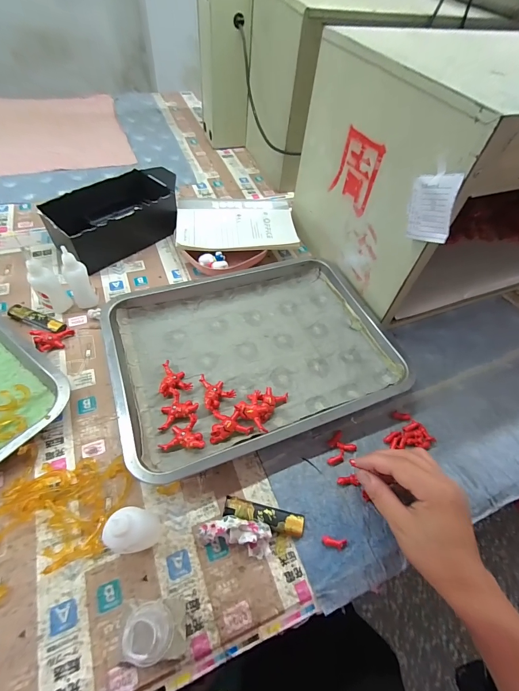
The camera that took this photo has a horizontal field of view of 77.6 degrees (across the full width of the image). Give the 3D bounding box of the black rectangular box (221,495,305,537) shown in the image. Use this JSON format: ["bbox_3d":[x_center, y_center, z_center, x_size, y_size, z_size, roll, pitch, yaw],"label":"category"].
[{"bbox_3d":[0.004,0.168,0.317,0.078,0.016,0.019,13,57,4],"label":"black rectangular box"}]

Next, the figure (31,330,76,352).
[{"bbox_3d":[-0.262,-0.006,0.410,0.047,0.007,0.033,-4,60,-28],"label":"figure"}]

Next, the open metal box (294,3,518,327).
[{"bbox_3d":[0.381,-0.282,0.497,0.561,0.269,0.287,-17,60,-15],"label":"open metal box"}]

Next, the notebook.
[{"bbox_3d":[-0.037,-0.207,0.544,0.196,0.014,0.125,-5,57,-7],"label":"notebook"}]

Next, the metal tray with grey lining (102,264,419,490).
[{"bbox_3d":[-0.005,0.000,0.413,0.336,0.042,0.248,-18,60,-15],"label":"metal tray with grey lining"}]

